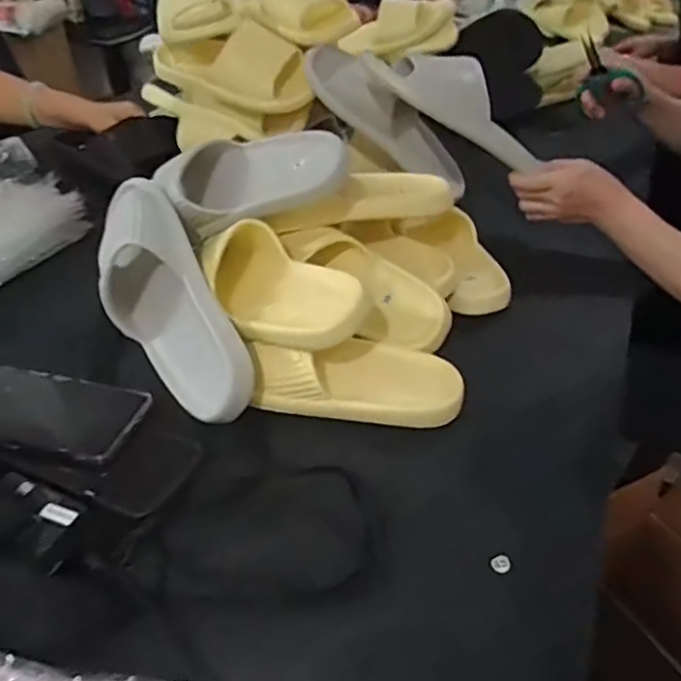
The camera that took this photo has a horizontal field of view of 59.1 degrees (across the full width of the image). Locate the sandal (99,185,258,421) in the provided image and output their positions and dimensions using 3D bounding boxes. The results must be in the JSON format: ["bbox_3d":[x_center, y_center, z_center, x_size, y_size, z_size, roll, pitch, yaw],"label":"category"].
[{"bbox_3d":[-0.162,-0.040,0.546,0.082,0.080,0.254,-24,74,-28],"label":"sandal"}]

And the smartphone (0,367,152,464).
[{"bbox_3d":[-0.244,0.058,0.502,0.153,0.006,0.081,9,40,8],"label":"smartphone"}]

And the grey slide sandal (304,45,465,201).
[{"bbox_3d":[0.074,-0.299,0.833,0.266,0.069,0.086,30,29,-31],"label":"grey slide sandal"}]

